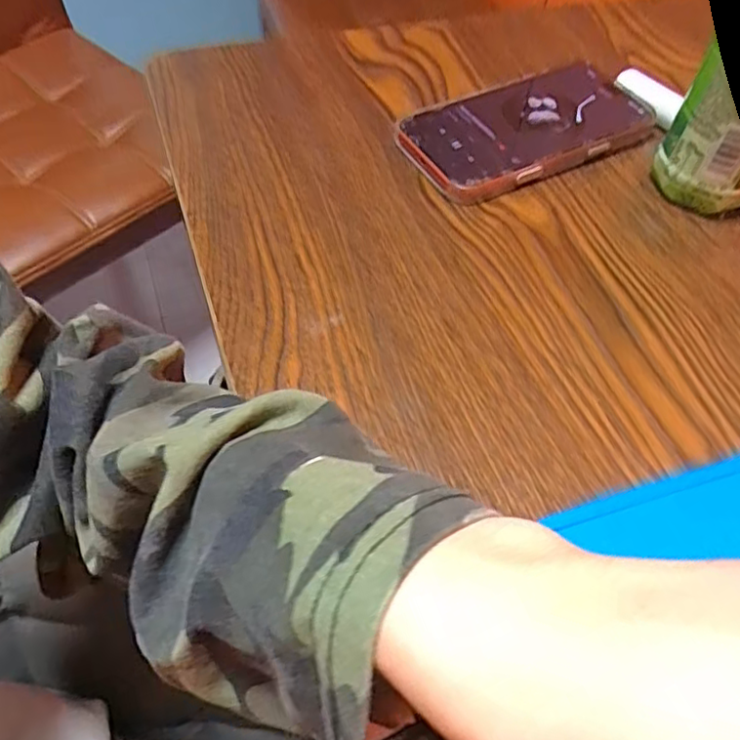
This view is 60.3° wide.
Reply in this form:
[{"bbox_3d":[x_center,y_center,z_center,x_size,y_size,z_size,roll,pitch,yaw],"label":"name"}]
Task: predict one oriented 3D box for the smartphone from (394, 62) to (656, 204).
[{"bbox_3d":[0.102,-0.157,0.411,0.163,0.013,0.078,-23,59,-18],"label":"smartphone"}]

